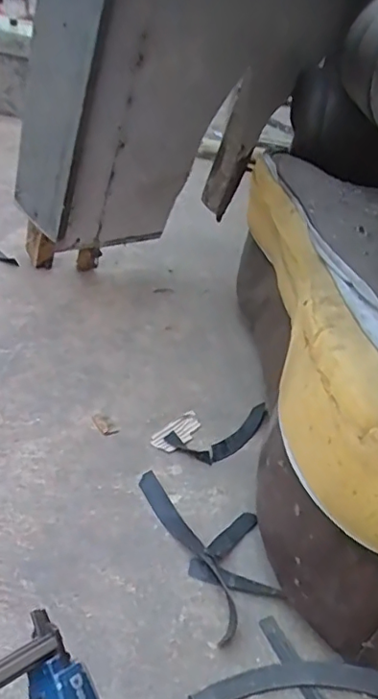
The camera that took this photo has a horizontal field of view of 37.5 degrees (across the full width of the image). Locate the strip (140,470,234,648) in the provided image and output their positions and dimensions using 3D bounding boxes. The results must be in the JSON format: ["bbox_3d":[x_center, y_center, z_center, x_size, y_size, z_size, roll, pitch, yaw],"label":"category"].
[{"bbox_3d":[-0.002,0.283,0.800,0.046,0.014,0.289,-10,37,-24],"label":"strip"}]

